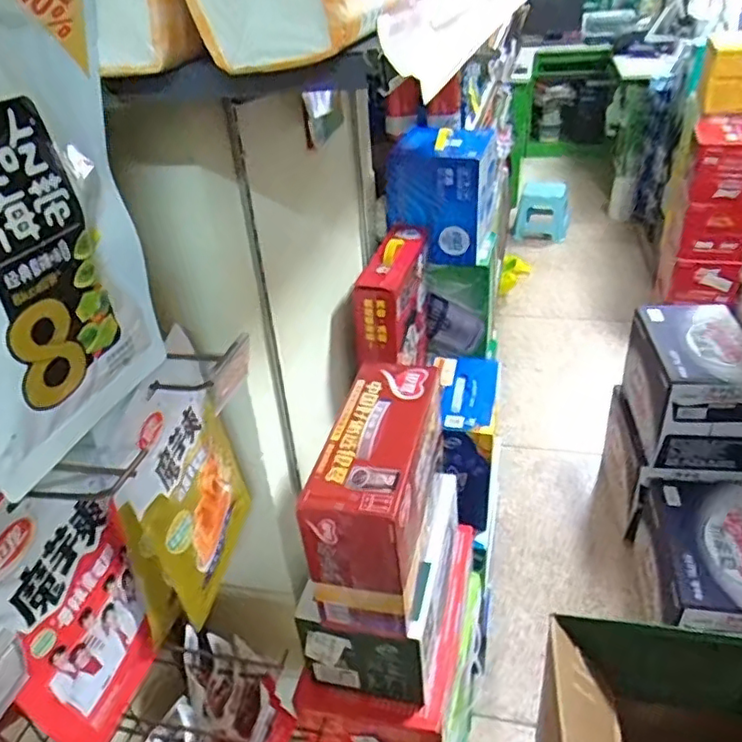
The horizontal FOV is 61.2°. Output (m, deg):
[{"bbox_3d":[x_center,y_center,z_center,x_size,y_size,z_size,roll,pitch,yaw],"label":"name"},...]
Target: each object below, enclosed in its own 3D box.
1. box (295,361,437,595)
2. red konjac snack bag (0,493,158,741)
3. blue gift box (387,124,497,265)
[{"bbox_3d":[0.012,0.115,0.775,0.113,0.127,0.272,5,34,14],"label":"box"},{"bbox_3d":[-0.227,0.184,0.479,0.025,0.231,0.130,6,35,15],"label":"red konjac snack bag"},{"bbox_3d":[0.142,-0.346,1.225,0.189,0.212,0.215,7,35,16],"label":"blue gift box"}]

